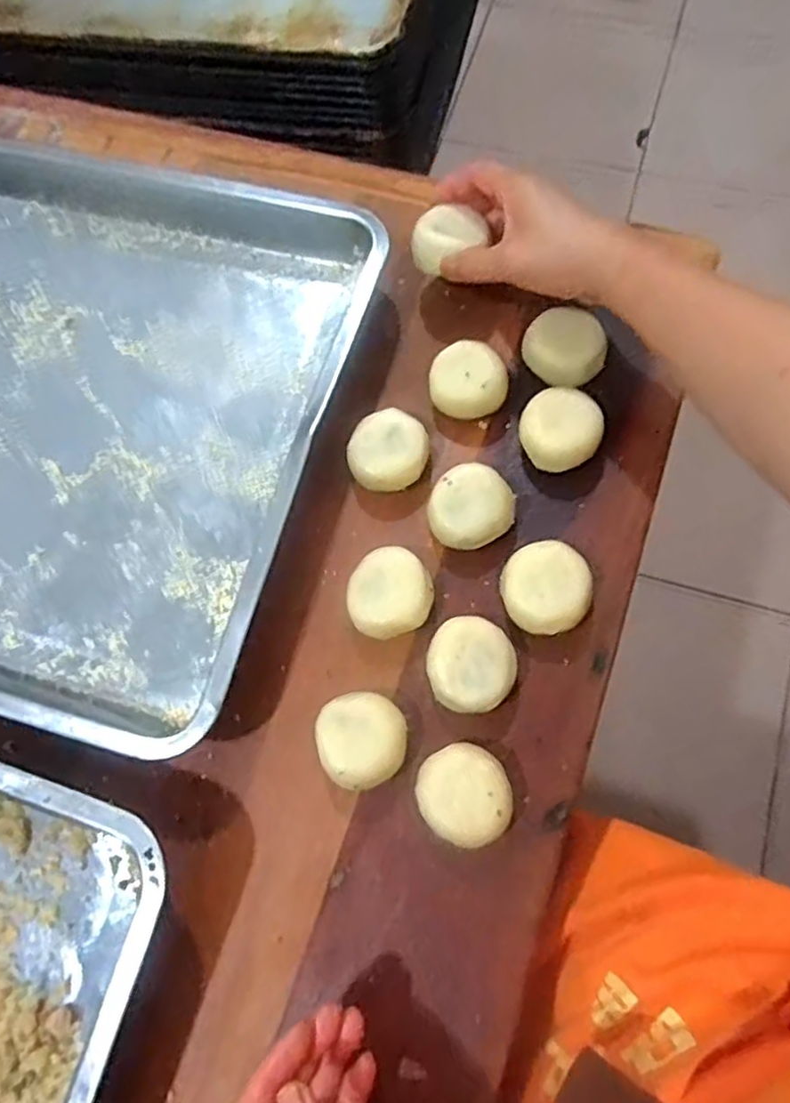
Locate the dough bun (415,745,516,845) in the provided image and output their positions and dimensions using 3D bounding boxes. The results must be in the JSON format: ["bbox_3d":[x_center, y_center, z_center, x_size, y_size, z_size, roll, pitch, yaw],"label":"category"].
[{"bbox_3d":[0.040,0.140,0.395,0.050,0.035,0.053,-2,71,5],"label":"dough bun"}]

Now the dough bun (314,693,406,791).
[{"bbox_3d":[-0.019,0.112,0.410,0.051,0.030,0.052,-2,71,5],"label":"dough bun"}]

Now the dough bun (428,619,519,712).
[{"bbox_3d":[0.046,0.070,0.418,0.050,0.036,0.053,-2,71,5],"label":"dough bun"}]

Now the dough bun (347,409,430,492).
[{"bbox_3d":[-0.004,-0.064,0.465,0.052,0.036,0.052,-2,71,5],"label":"dough bun"}]

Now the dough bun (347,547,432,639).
[{"bbox_3d":[-0.003,0.029,0.440,0.053,0.035,0.052,-2,71,5],"label":"dough bun"}]

